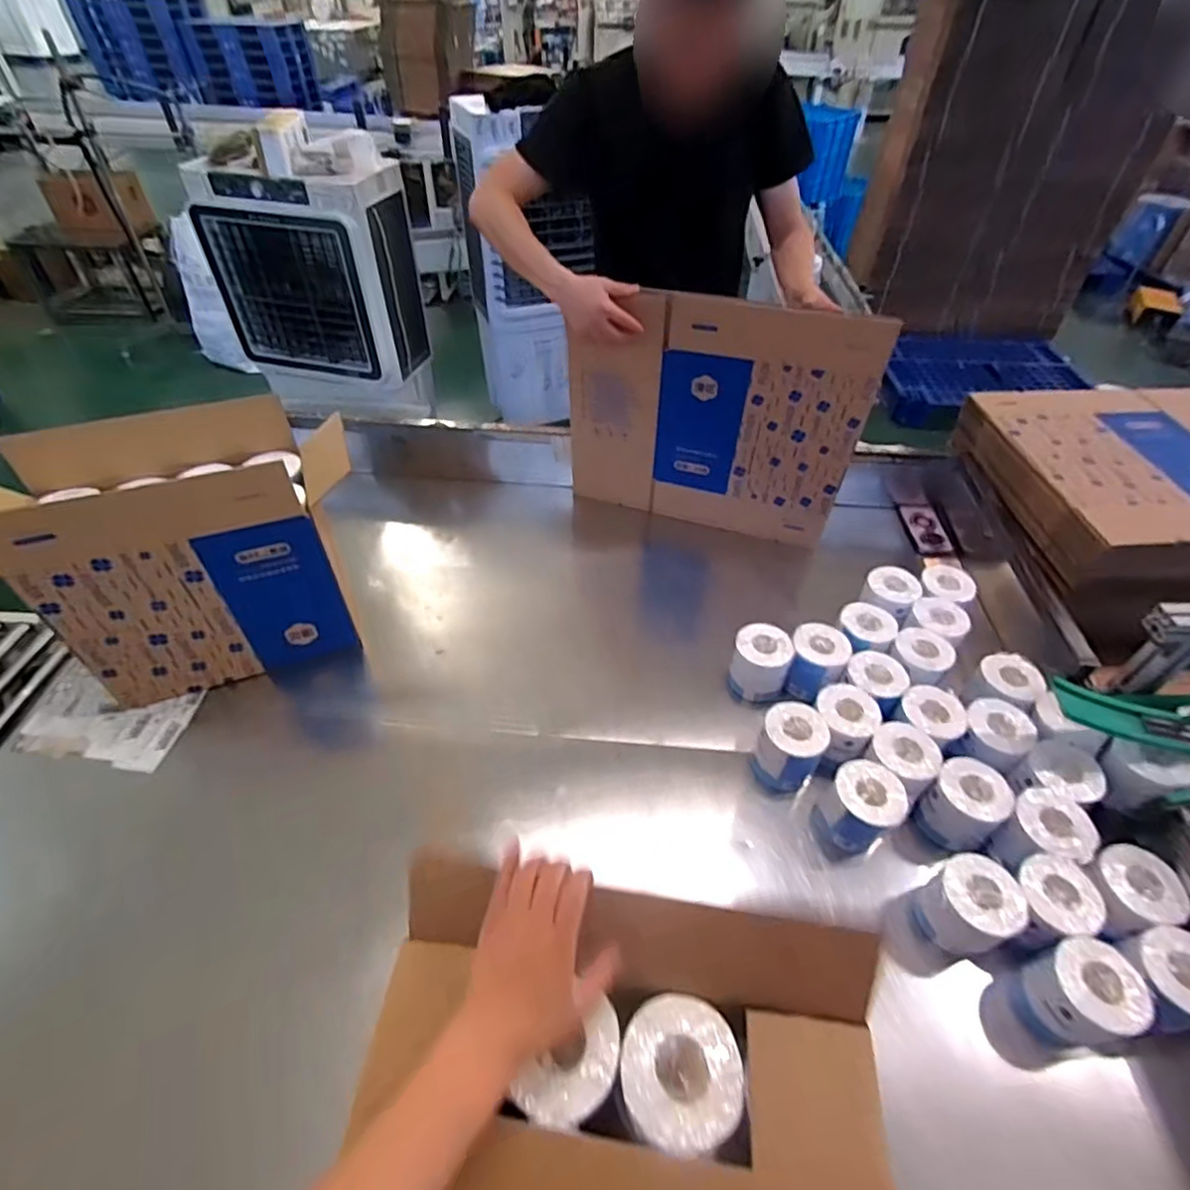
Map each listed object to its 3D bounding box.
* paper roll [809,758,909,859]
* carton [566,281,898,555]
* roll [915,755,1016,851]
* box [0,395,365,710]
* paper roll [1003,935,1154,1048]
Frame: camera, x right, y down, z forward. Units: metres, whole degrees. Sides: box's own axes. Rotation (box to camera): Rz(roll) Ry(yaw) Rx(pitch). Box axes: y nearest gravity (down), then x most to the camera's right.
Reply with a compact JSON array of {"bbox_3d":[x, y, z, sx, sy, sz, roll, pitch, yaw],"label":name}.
[{"bbox_3d":[0.396,0.323,0.911,0.114,0.106,0.100,-29,54,-26],"label":"paper roll"},{"bbox_3d":[0.241,-0.355,1.281,0.601,0.531,0.037,13,53,11],"label":"carton"},{"bbox_3d":[0.556,0.321,0.921,0.103,0.101,0.100,-24,51,-22],"label":"roll"},{"bbox_3d":[-0.678,-0.080,1.044,0.526,0.382,0.262,-16,49,-16],"label":"box"},{"bbox_3d":[0.608,0.509,0.770,0.097,0.140,0.094,1,46,-1],"label":"paper roll"}]

